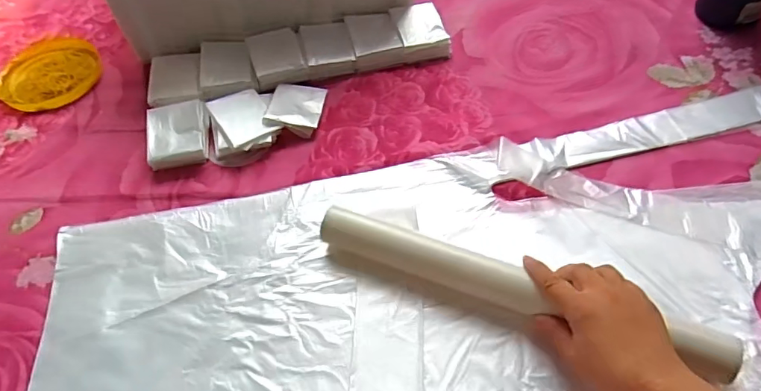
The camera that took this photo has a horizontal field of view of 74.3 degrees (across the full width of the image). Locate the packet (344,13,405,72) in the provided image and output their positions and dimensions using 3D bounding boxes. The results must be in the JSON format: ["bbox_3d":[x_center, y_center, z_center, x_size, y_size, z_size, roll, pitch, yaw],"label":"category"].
[{"bbox_3d":[-0.008,-0.212,0.687,0.066,0.024,0.092,-10,55,-3],"label":"packet"}]

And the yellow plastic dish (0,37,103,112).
[{"bbox_3d":[-0.462,-0.171,0.705,0.136,0.018,0.136,-2,55,3],"label":"yellow plastic dish"}]

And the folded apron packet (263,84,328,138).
[{"bbox_3d":[-0.104,-0.109,0.625,0.063,0.013,0.082,13,49,-5],"label":"folded apron packet"}]

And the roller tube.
[{"bbox_3d":[0.111,0.077,0.437,0.353,0.029,0.031,17,58,18],"label":"roller tube"}]

